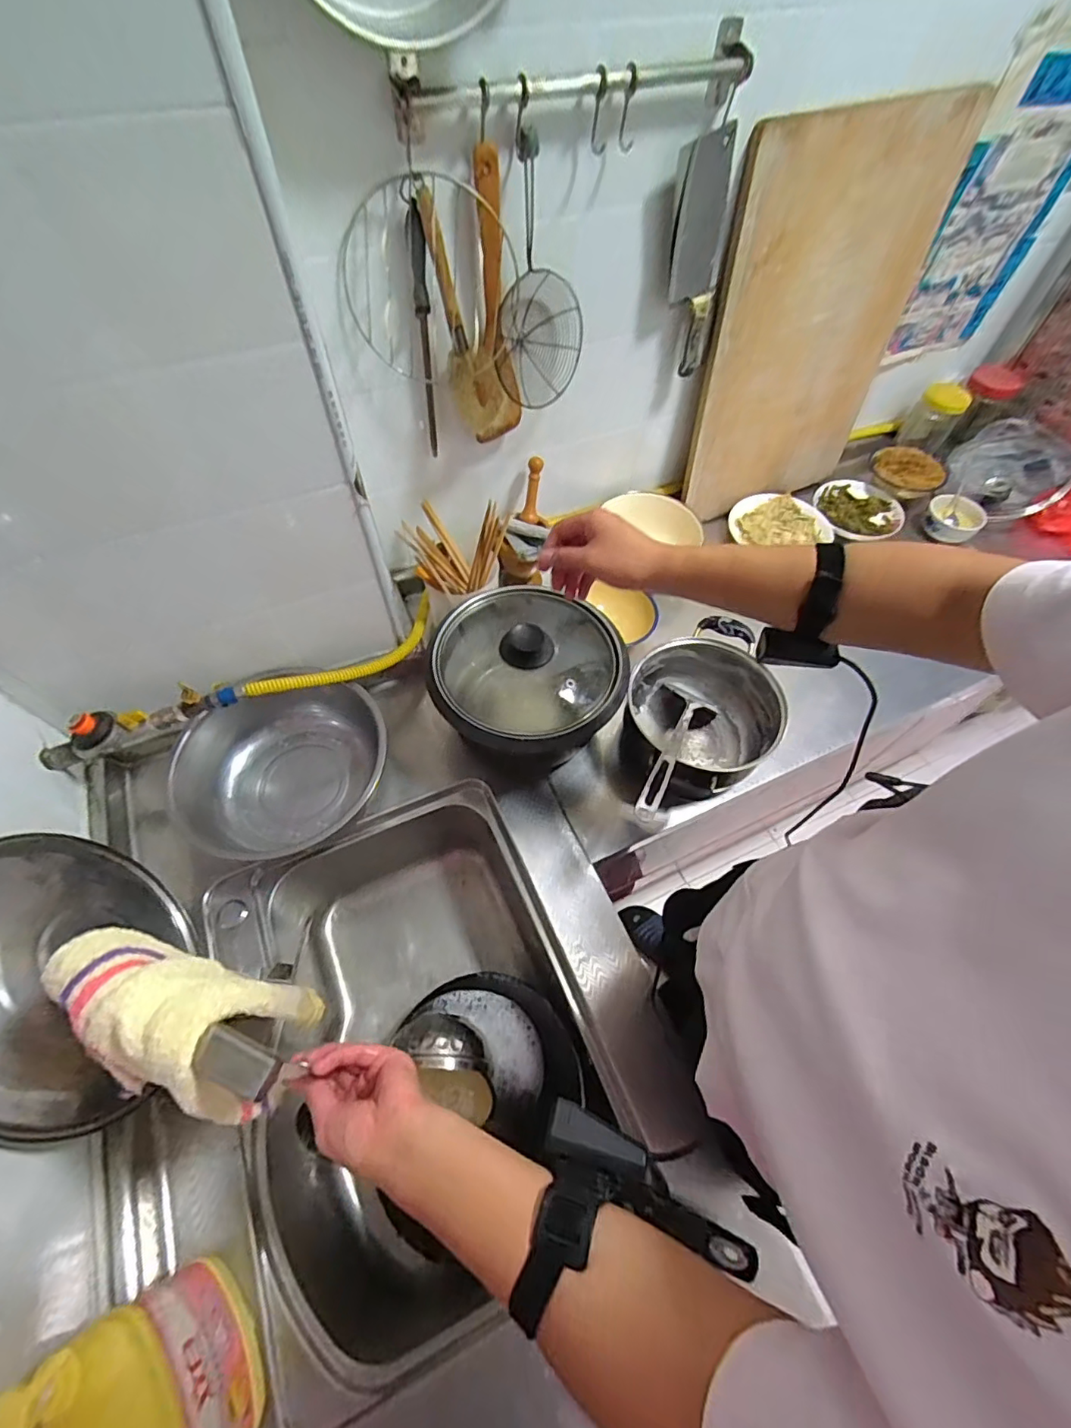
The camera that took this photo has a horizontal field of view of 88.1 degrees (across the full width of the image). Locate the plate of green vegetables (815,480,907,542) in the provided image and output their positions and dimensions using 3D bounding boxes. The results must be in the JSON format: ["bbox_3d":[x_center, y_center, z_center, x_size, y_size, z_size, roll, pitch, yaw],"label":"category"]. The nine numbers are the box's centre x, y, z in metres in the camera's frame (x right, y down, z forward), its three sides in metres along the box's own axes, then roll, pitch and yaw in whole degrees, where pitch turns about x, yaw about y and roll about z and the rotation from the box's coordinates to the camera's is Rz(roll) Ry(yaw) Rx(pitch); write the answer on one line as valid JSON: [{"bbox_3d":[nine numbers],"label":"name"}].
[{"bbox_3d":[0.648,-0.410,1.113,0.160,0.029,0.157,-1,57,2],"label":"plate of green vegetables"}]

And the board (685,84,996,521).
[{"bbox_3d":[0.454,-0.612,0.910,0.400,0.547,0.037,-25,57,-9],"label":"board"}]

